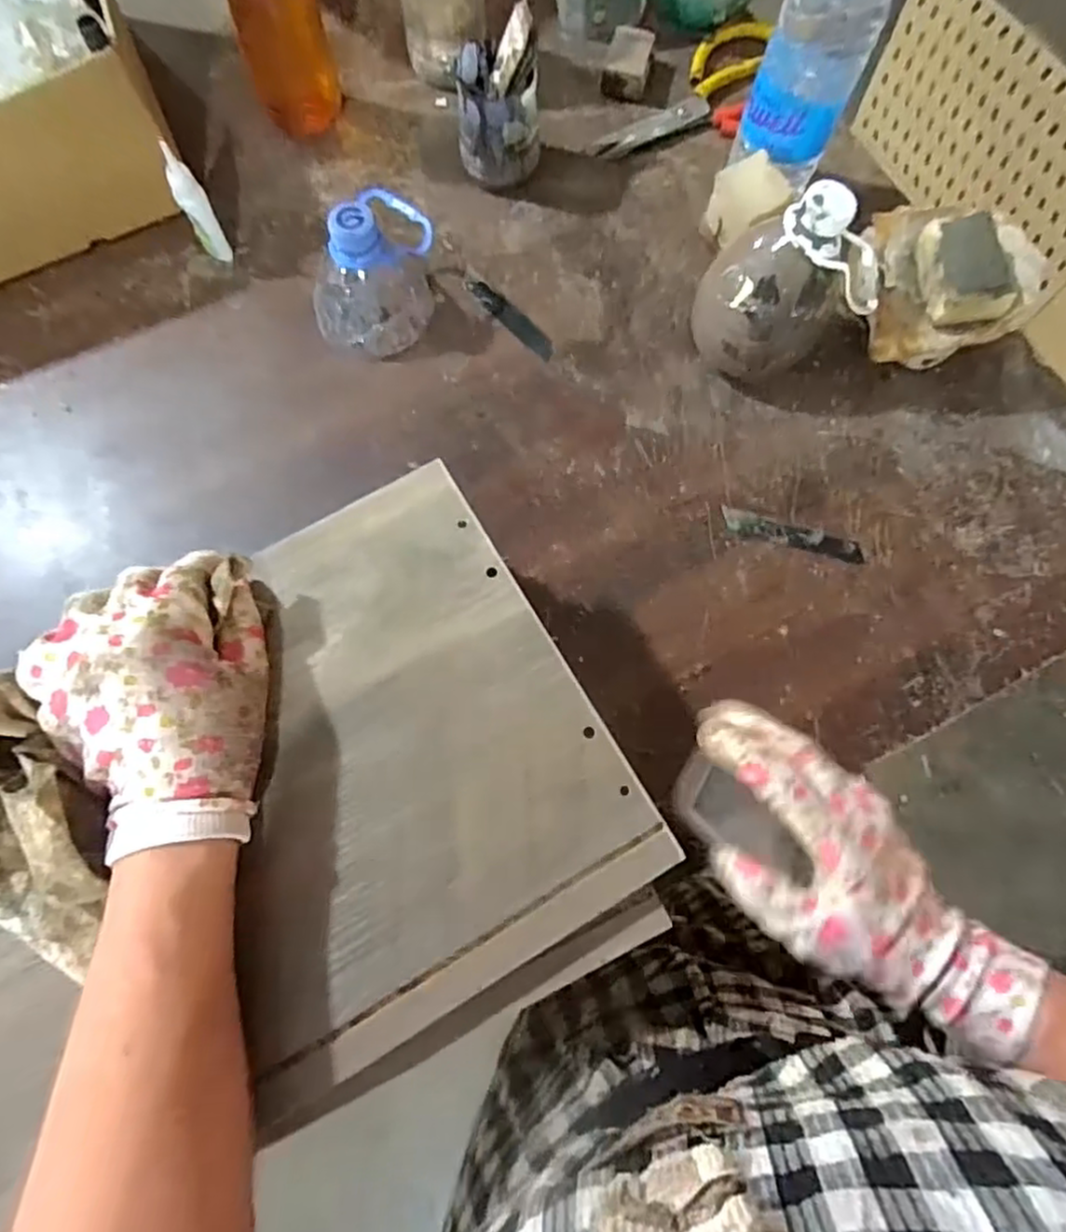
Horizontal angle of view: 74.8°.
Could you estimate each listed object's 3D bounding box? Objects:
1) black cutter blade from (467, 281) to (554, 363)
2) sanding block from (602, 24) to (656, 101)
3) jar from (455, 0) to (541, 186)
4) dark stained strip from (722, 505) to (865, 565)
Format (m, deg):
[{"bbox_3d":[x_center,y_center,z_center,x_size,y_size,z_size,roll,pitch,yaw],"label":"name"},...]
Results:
[{"bbox_3d":[-0.017,-0.232,0.543,0.017,0.004,0.091,-44,80,-10],"label":"black cutter blade"},{"bbox_3d":[0.080,-0.469,0.593,0.037,0.026,0.049,15,76,4],"label":"sanding block"},{"bbox_3d":[-0.027,-0.392,0.536,0.064,0.094,0.074,2,76,0],"label":"jar"},{"bbox_3d":[0.183,-0.057,0.493,0.099,0.004,0.019,16,77,4],"label":"dark stained strip"}]

